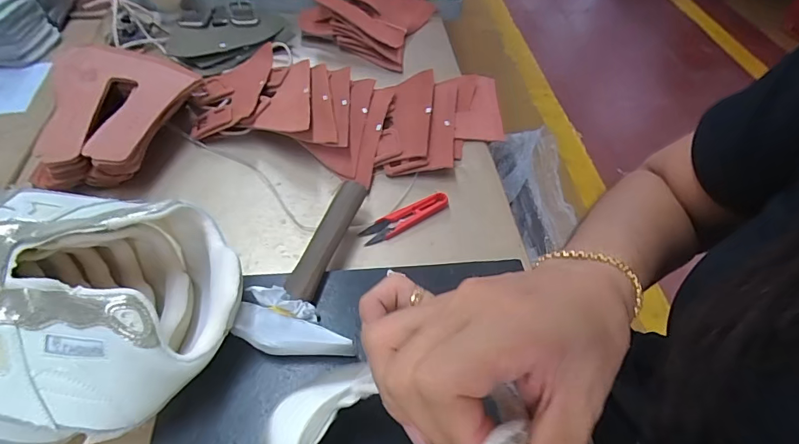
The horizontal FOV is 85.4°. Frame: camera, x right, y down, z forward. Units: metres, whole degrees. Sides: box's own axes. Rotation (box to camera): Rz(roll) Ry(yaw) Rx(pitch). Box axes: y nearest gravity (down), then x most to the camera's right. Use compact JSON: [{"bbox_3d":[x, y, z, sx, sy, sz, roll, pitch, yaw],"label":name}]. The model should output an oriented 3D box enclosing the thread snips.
[{"bbox_3d":[0.007,-0.006,0.457,0.101,0.012,0.025,-26,58,-23],"label":"thread snips"}]

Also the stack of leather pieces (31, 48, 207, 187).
[{"bbox_3d":[-0.303,-0.121,0.483,0.145,0.068,0.170,-10,53,-12],"label":"stack of leather pieces"}]

